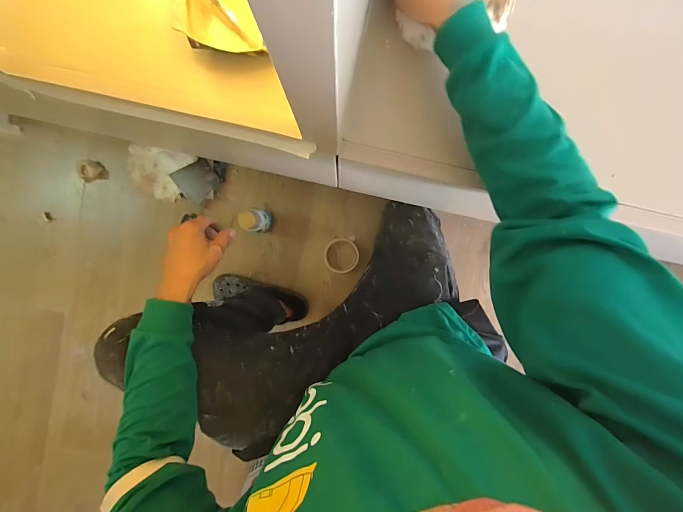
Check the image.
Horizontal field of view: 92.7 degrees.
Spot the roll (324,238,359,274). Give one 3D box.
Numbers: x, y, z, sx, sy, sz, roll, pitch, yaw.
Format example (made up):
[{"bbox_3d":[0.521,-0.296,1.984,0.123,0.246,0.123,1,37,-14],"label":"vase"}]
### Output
[{"bbox_3d":[0.001,-0.001,0.891,0.093,0.027,0.096,0,95,-1],"label":"roll"}]

